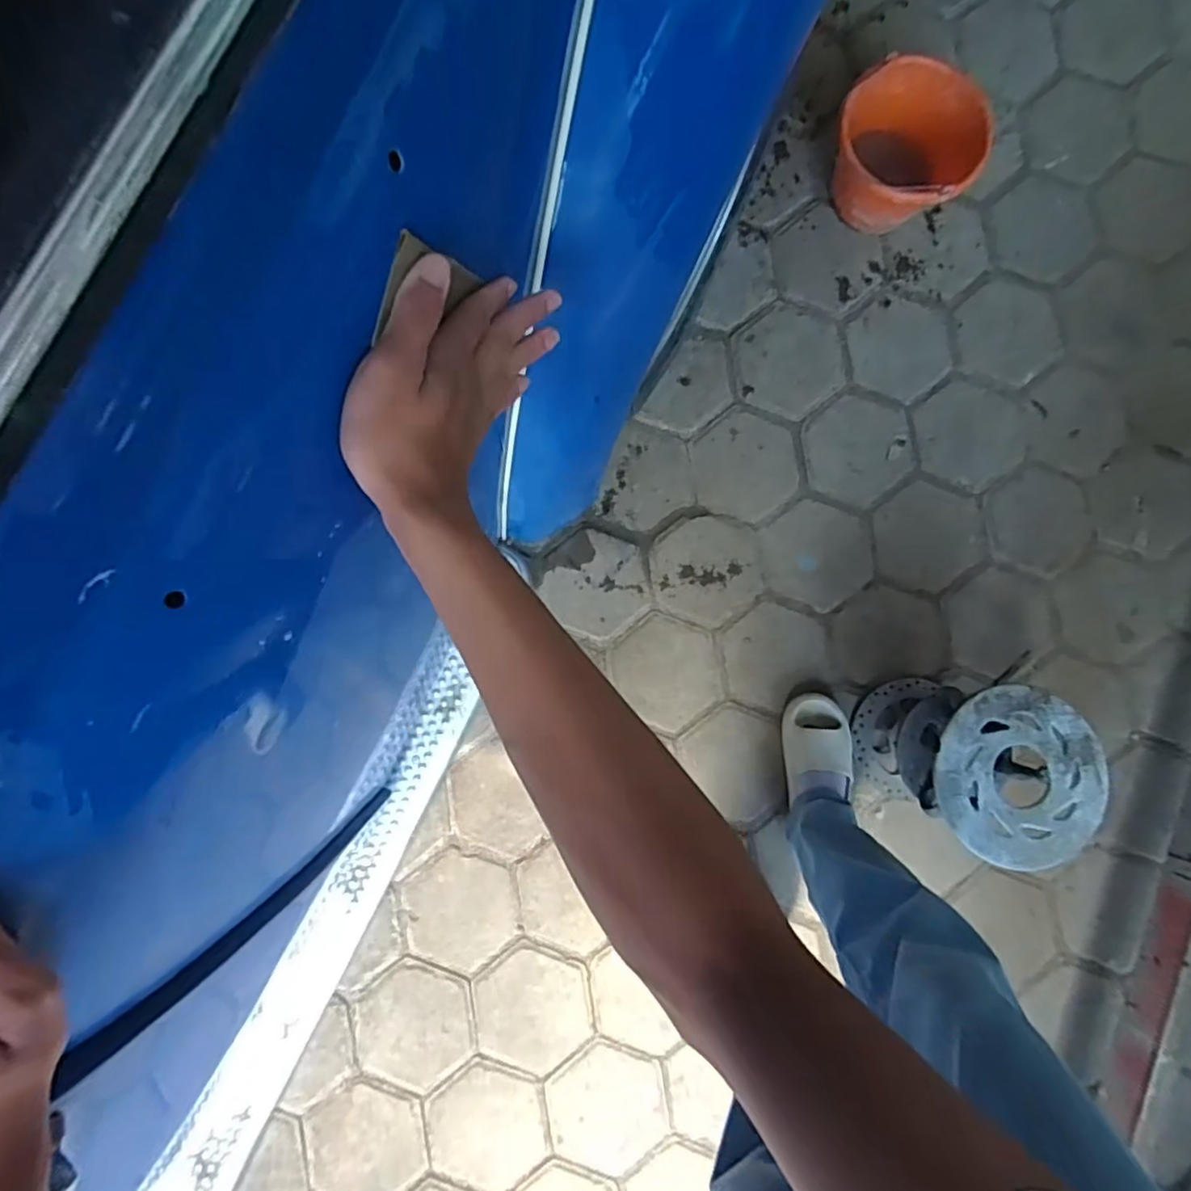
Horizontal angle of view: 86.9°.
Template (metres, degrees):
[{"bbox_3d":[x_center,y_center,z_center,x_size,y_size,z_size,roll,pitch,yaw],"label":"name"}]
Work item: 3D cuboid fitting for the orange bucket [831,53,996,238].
[{"bbox_3d":[0.512,-0.743,1.080,0.244,0.164,0.228,0,85,-1],"label":"orange bucket"}]

